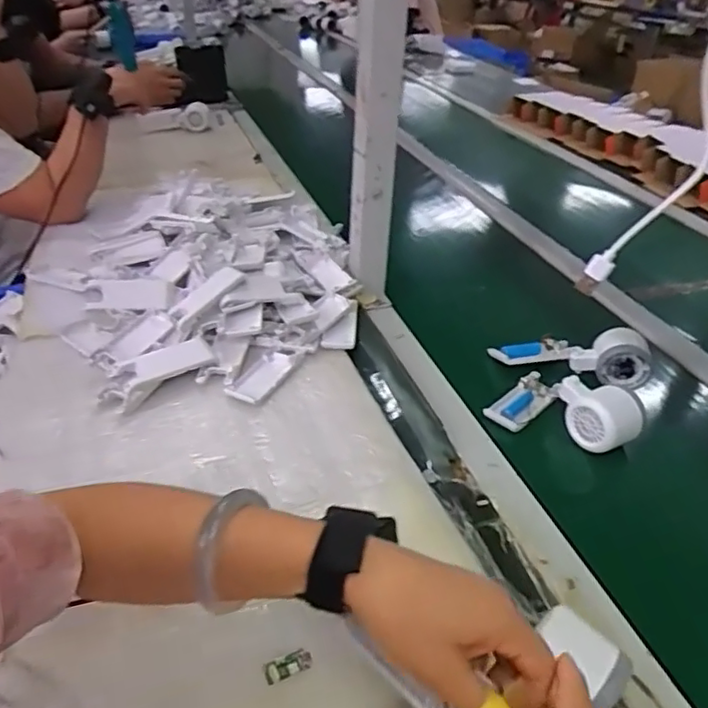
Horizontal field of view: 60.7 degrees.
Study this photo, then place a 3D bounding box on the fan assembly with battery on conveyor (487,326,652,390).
[{"bbox_3d":[0.252,-0.009,0.707,0.175,0.048,0.059,11,35,10],"label":"fan assembly with battery on conveyor"}]

